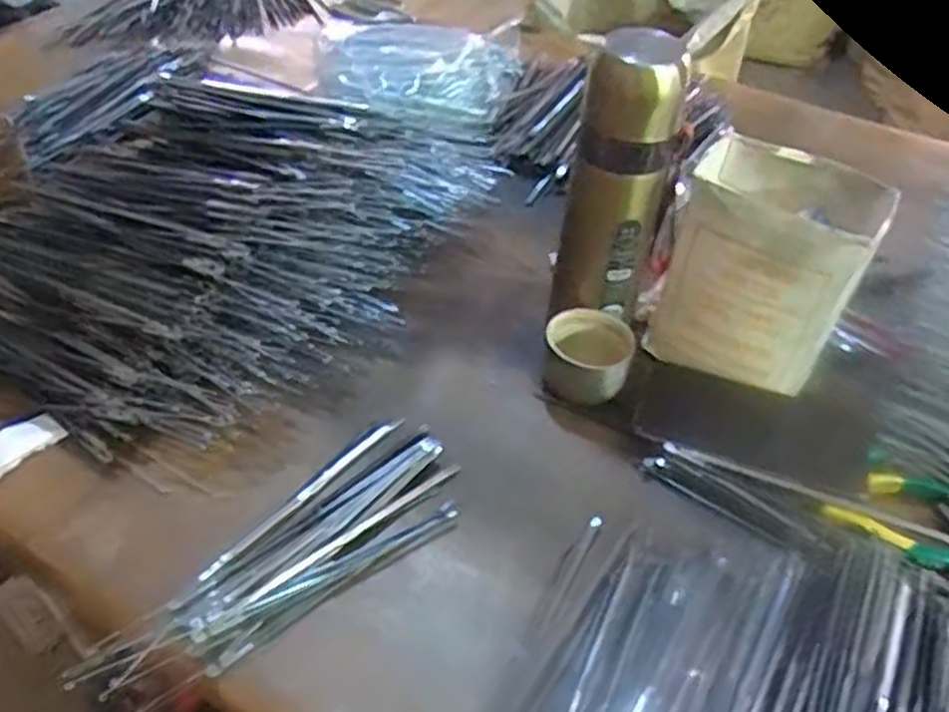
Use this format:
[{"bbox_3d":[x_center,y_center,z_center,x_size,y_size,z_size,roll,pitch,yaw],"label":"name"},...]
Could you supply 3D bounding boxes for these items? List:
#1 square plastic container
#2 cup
[{"bbox_3d":[0.202,-0.064,0.557,0.116,0.138,0.101,24,48,17],"label":"square plastic container"},{"bbox_3d":[0.083,0.002,0.584,0.060,0.047,0.058,3,46,-3],"label":"cup"}]

